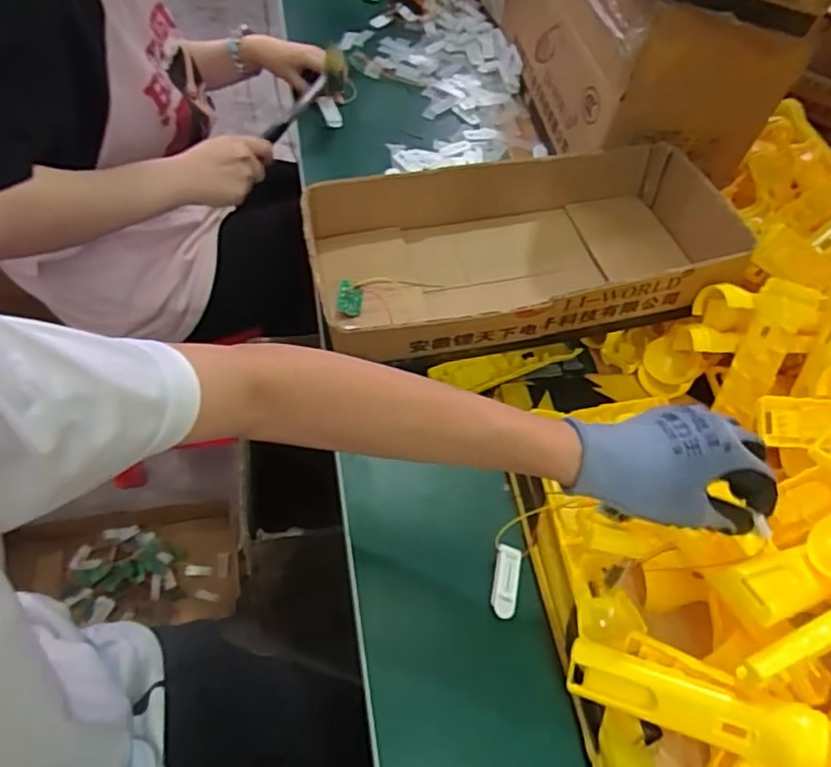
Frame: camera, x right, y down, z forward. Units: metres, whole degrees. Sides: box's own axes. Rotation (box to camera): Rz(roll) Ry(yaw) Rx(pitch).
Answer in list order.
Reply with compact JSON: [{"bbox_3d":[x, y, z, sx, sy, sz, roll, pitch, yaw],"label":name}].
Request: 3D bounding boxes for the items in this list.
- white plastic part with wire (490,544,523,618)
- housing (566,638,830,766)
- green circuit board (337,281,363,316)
[{"bbox_3d":[0.076,0.165,0.523,0.022,0.010,0.057,12,55,-2],"label":"white plastic part with wire"},{"bbox_3d":[0.191,0.224,0.437,0.164,0.031,0.040,10,55,26],"label":"housing"},{"bbox_3d":[-0.068,-0.088,0.649,0.024,0.005,0.034,7,92,-5],"label":"green circuit board"}]

